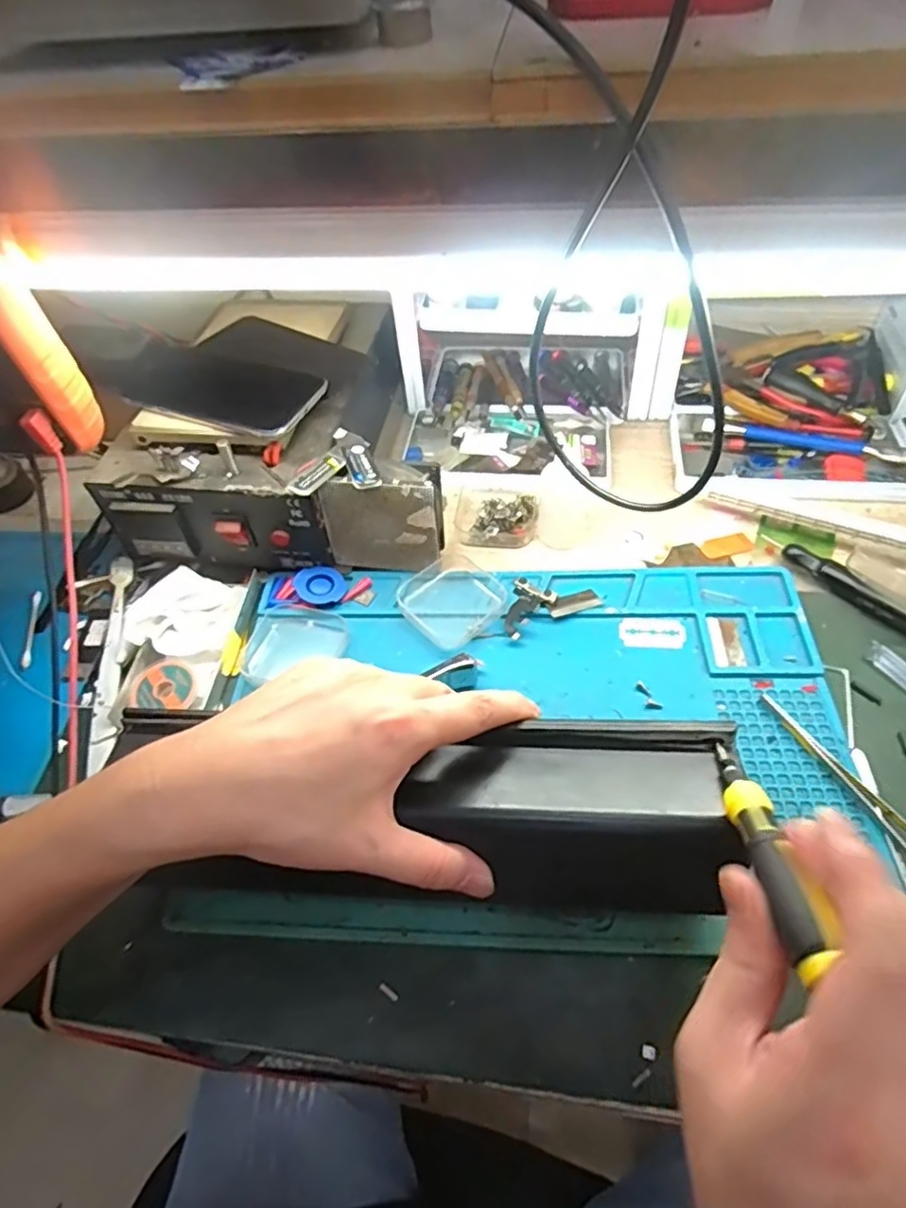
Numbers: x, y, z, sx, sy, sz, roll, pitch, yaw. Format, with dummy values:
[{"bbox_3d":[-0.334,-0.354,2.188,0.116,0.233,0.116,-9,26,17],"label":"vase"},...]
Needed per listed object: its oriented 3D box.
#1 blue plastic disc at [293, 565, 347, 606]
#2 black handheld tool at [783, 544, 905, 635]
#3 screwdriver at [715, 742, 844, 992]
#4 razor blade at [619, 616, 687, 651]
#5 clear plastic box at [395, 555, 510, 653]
[{"bbox_3d":[-0.098,-0.015,0.473,0.037,0.006,0.034,2,62,-4],"label":"blue plastic disc"},{"bbox_3d":[0.282,-0.004,0.432,0.011,0.017,0.123,-35,57,-22],"label":"black handheld tool"},{"bbox_3d":[0.119,0.089,0.246,0.016,0.014,0.106,-1,30,4],"label":"screwdriver"},{"bbox_3d":[0.135,0.020,0.435,0.043,0.004,0.025,9,56,11],"label":"razor blade"},{"bbox_3d":[0.003,-0.003,0.459,0.066,0.014,0.065,-36,57,-22],"label":"clear plastic box"}]

